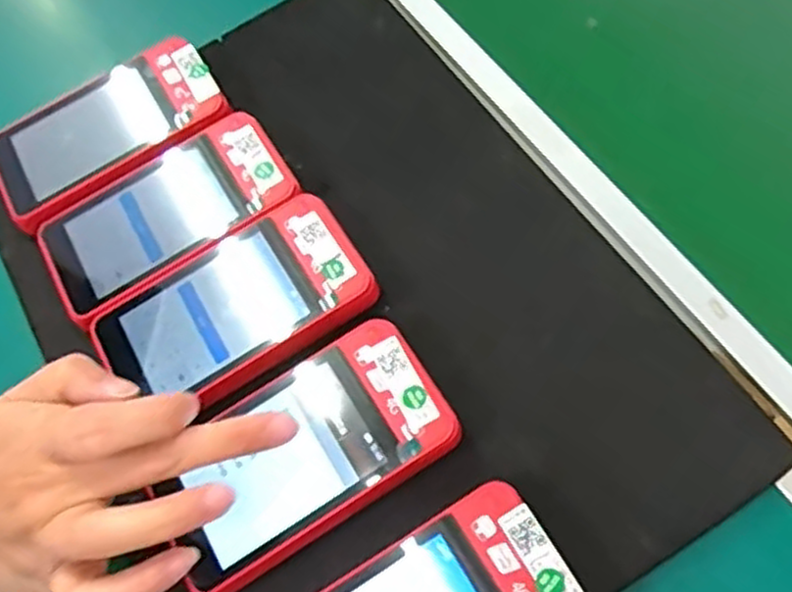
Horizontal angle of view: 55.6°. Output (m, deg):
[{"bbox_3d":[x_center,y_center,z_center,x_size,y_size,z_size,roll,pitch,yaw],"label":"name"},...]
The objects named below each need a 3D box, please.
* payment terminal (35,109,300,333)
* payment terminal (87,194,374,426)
[{"bbox_3d":[-0.109,-0.041,0.353,0.116,0.017,0.062,-30,65,-15],"label":"payment terminal"},{"bbox_3d":[-0.070,0.004,0.326,0.112,0.018,0.067,-32,65,-8],"label":"payment terminal"}]

